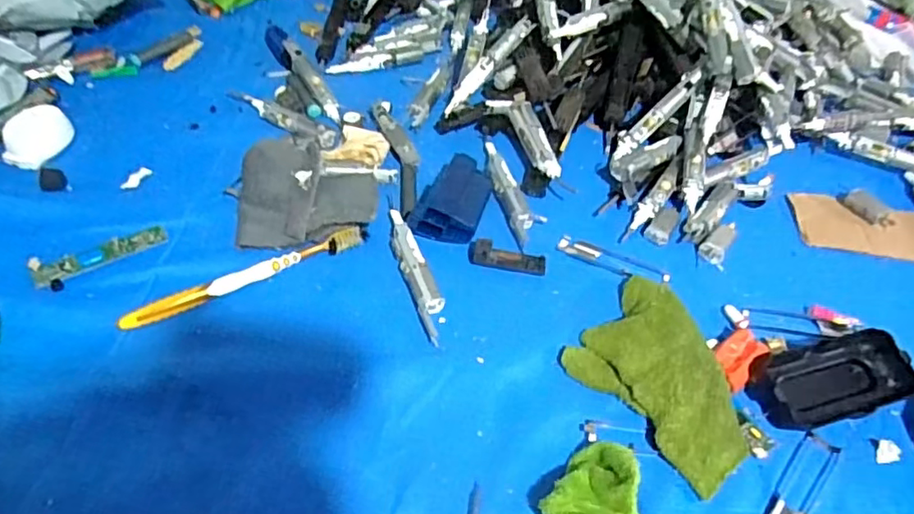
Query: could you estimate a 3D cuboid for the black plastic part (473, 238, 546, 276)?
[{"bbox_3d":[0.043,-0.001,0.495,0.058,0.016,0.018,8,50,2],"label":"black plastic part"}]

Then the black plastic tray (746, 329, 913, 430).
[{"bbox_3d":[0.266,0.085,0.435,0.110,0.023,0.052,-10,52,-13],"label":"black plastic tray"}]

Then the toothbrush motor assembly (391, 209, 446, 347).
[{"bbox_3d":[-0.033,0.009,0.477,0.020,0.009,0.131,-15,54,-17],"label":"toothbrush motor assembly"}]

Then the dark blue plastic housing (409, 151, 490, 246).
[{"bbox_3d":[0.002,-0.051,0.521,0.049,0.029,0.084,21,52,12],"label":"dark blue plastic housing"}]

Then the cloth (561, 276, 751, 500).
[{"bbox_3d":[0.147,0.079,0.424,0.095,0.030,0.132,-32,60,-27],"label":"cloth"}]

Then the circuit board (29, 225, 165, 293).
[{"bbox_3d":[-0.273,-0.001,0.475,0.093,0.007,0.030,-23,56,-22],"label":"circuit board"}]

